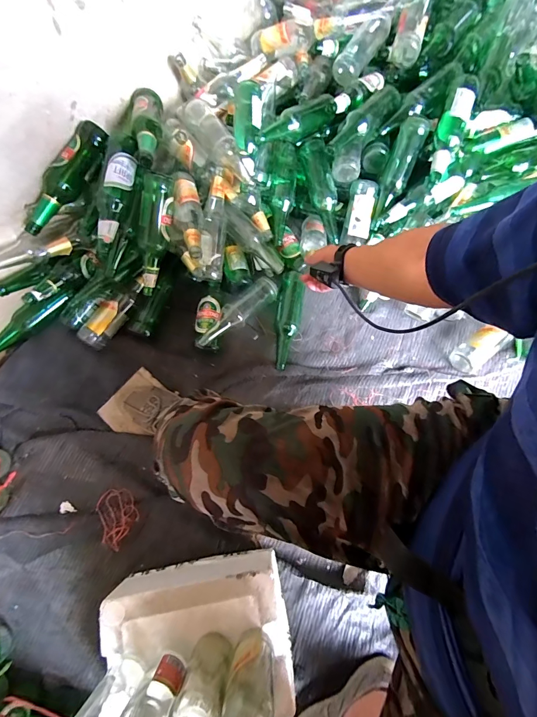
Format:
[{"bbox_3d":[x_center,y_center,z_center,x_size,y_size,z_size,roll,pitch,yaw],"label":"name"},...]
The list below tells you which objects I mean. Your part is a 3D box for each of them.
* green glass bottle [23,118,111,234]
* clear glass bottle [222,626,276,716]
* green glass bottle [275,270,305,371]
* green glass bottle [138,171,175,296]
[{"bbox_3d":[-0.440,-0.385,0.733,0.069,0.065,0.263,30,75,8],"label":"green glass bottle"},{"bbox_3d":[-0.024,0.461,0.469,0.068,0.243,0.070,4,73,1],"label":"clear glass bottle"},{"bbox_3d":[0.049,-0.099,0.876,0.065,0.058,0.257,10,74,2],"label":"green glass bottle"},{"bbox_3d":[-0.260,-0.275,0.782,0.077,0.061,0.255,11,102,3],"label":"green glass bottle"}]

